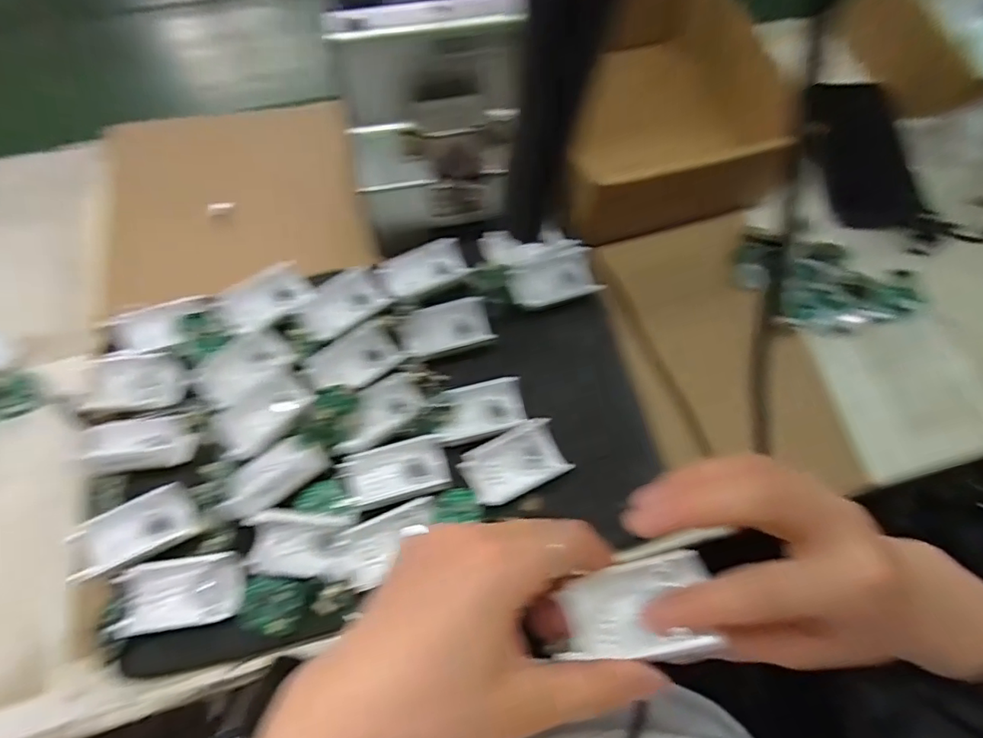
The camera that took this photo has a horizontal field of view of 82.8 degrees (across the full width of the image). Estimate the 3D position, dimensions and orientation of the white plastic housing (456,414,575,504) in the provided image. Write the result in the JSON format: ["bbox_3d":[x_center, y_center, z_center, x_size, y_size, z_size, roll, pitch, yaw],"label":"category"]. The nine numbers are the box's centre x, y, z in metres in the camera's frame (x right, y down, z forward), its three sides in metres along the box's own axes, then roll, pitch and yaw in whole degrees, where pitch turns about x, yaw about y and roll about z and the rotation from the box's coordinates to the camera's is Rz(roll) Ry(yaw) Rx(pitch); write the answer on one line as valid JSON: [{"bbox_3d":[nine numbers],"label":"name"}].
[{"bbox_3d":[0.015,0.060,0.349,0.063,0.025,0.038,-25,70,-13],"label":"white plastic housing"}]

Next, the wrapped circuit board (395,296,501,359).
[{"bbox_3d":[-0.031,-0.026,0.387,0.064,0.018,0.033,-17,68,-10],"label":"wrapped circuit board"}]

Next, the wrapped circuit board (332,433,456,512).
[{"bbox_3d":[-0.061,0.065,0.348,0.067,0.012,0.035,-16,68,-10],"label":"wrapped circuit board"}]

